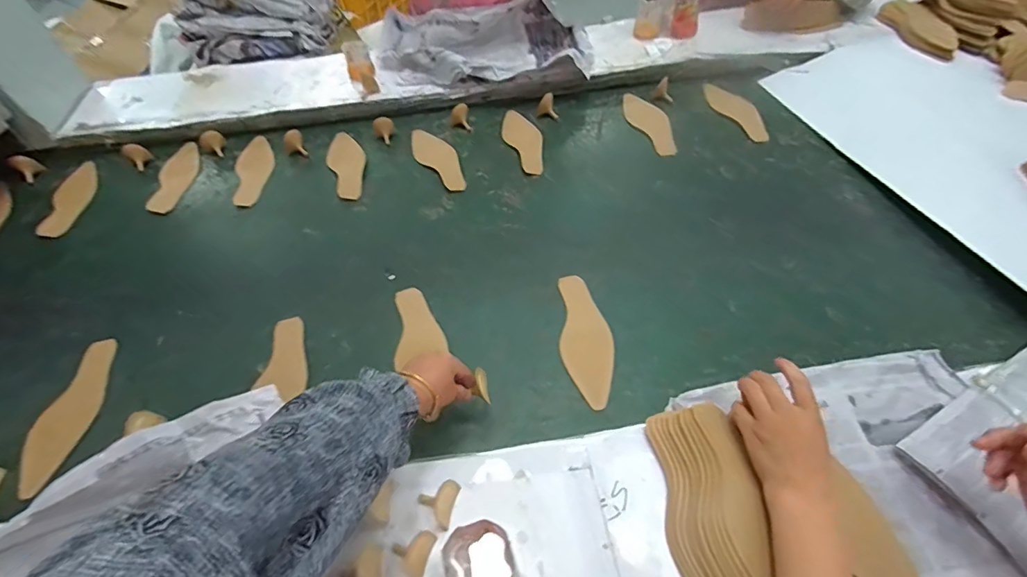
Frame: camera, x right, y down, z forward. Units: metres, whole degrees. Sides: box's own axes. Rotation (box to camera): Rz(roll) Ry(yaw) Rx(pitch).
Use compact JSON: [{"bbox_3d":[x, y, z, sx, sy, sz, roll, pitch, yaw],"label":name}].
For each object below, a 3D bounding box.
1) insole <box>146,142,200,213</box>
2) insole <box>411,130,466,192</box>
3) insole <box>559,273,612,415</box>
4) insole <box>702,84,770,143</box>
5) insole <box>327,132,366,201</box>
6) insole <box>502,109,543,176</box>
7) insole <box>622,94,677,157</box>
[{"bbox_3d":[-0.701,-0.236,0.979,0.070,0.014,0.197,-10,53,-5],"label":"insole"},{"bbox_3d":[-0.158,-0.280,1.001,0.079,0.010,0.226,-33,59,-18],"label":"insole"},{"bbox_3d":[0.112,0.073,0.727,0.075,0.010,0.232,-1,49,6],"label":"insole"},{"bbox_3d":[0.509,-0.403,1.061,0.089,0.010,0.214,-18,56,-13],"label":"insole"},{"bbox_3d":[-0.352,-0.264,0.991,0.075,0.007,0.215,-17,55,-9],"label":"insole"},{"bbox_3d":[0.024,-0.327,1.026,0.073,0.014,0.227,-19,55,-9],"label":"insole"},{"bbox_3d":[0.308,-0.371,1.046,0.078,0.008,0.220,-19,55,-9],"label":"insole"}]

